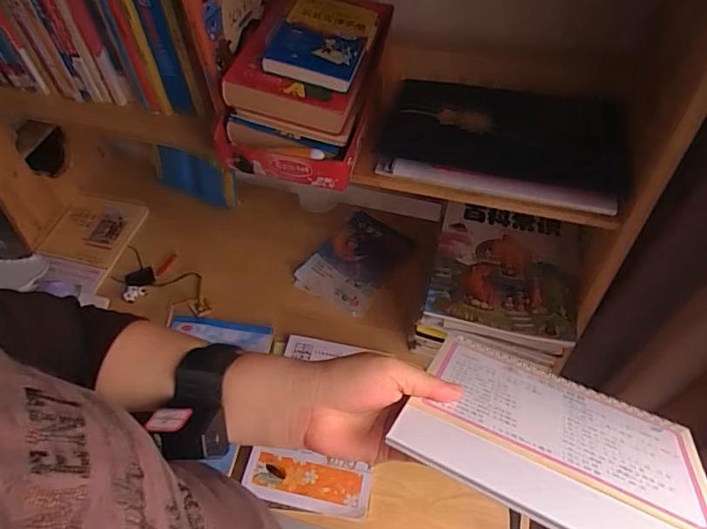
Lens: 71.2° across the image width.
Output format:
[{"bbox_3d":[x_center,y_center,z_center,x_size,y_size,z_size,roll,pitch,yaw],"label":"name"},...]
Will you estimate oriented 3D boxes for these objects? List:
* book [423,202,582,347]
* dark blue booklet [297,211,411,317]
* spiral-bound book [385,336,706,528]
[{"bbox_3d":[0.233,0.006,0.760,0.212,0.018,0.221,11,55,10],"label":"book"},{"bbox_3d":[0.006,-0.007,0.966,0.154,0.014,0.208,31,63,18],"label":"dark blue booklet"},{"bbox_3d":[0.146,0.124,0.353,0.199,0.009,0.172,21,22,18],"label":"spiral-bound book"}]

